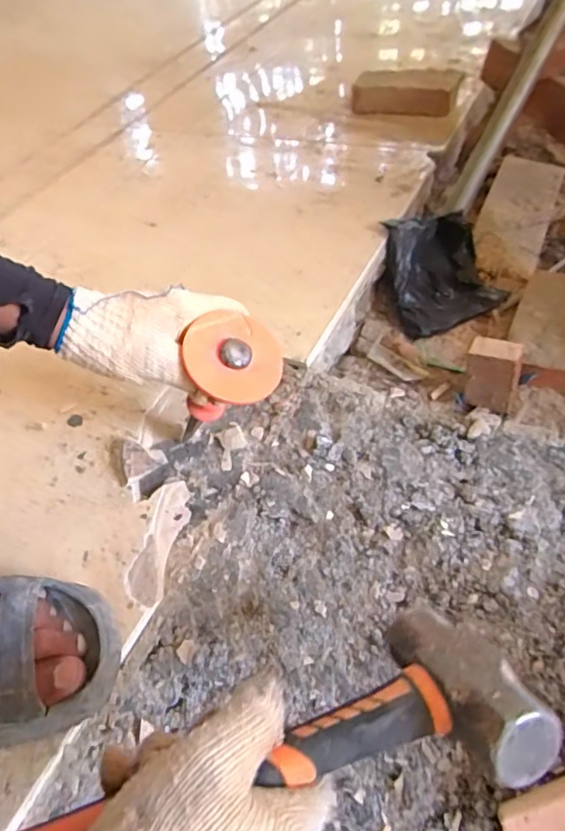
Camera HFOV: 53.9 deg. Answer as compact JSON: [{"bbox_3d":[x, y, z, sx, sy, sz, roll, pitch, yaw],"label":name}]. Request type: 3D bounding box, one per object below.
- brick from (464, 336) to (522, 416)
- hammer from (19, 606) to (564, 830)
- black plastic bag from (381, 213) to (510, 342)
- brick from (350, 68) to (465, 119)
[{"bbox_3d":[0.227,-0.045,0.607,0.052,0.076,0.034,10,52,18],"label":"brick"},{"bbox_3d":[-0.013,0.177,0.262,0.269,0.044,0.092,-16,17,-15],"label":"hammer"},{"bbox_3d":[0.205,-0.190,0.726,0.133,0.086,0.140,-16,49,-4],"label":"black plastic bag"},{"bbox_3d":[0.211,-0.553,0.956,0.181,0.055,0.078,15,53,22],"label":"brick"}]

